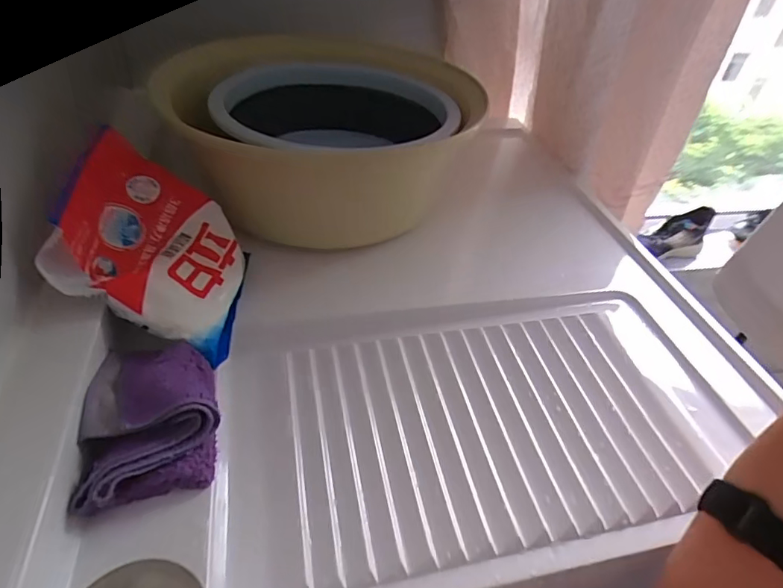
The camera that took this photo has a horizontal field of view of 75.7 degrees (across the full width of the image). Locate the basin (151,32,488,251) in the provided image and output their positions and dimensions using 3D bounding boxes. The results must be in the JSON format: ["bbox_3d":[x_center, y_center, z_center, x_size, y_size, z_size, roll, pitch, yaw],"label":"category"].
[{"bbox_3d":[-0.070,-0.202,0.640,0.306,0.152,0.406,12,42,8],"label":"basin"}]

